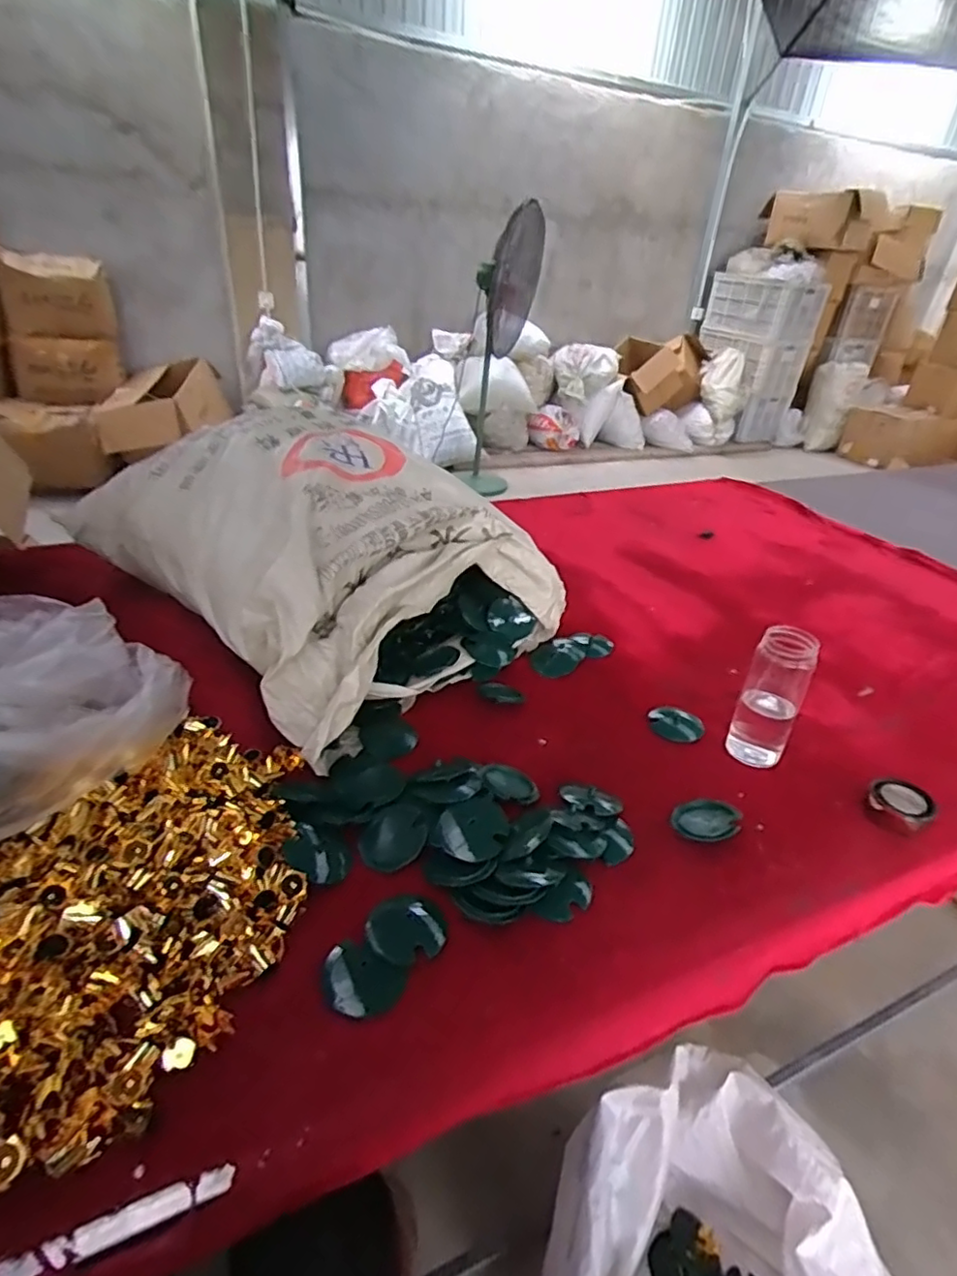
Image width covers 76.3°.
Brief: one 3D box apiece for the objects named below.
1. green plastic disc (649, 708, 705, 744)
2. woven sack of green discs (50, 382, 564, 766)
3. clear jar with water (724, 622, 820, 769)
[{"bbox_3d":[0.287,0.124,0.889,0.071,0.009,0.077,3,32,-2],"label":"green plastic disc"},{"bbox_3d":[-0.255,-0.162,0.996,0.673,0.294,0.471,30,41,34],"label":"woven sack of green discs"},{"bbox_3d":[0.378,0.081,0.787,0.073,0.190,0.060,21,36,25],"label":"clear jar with water"}]

